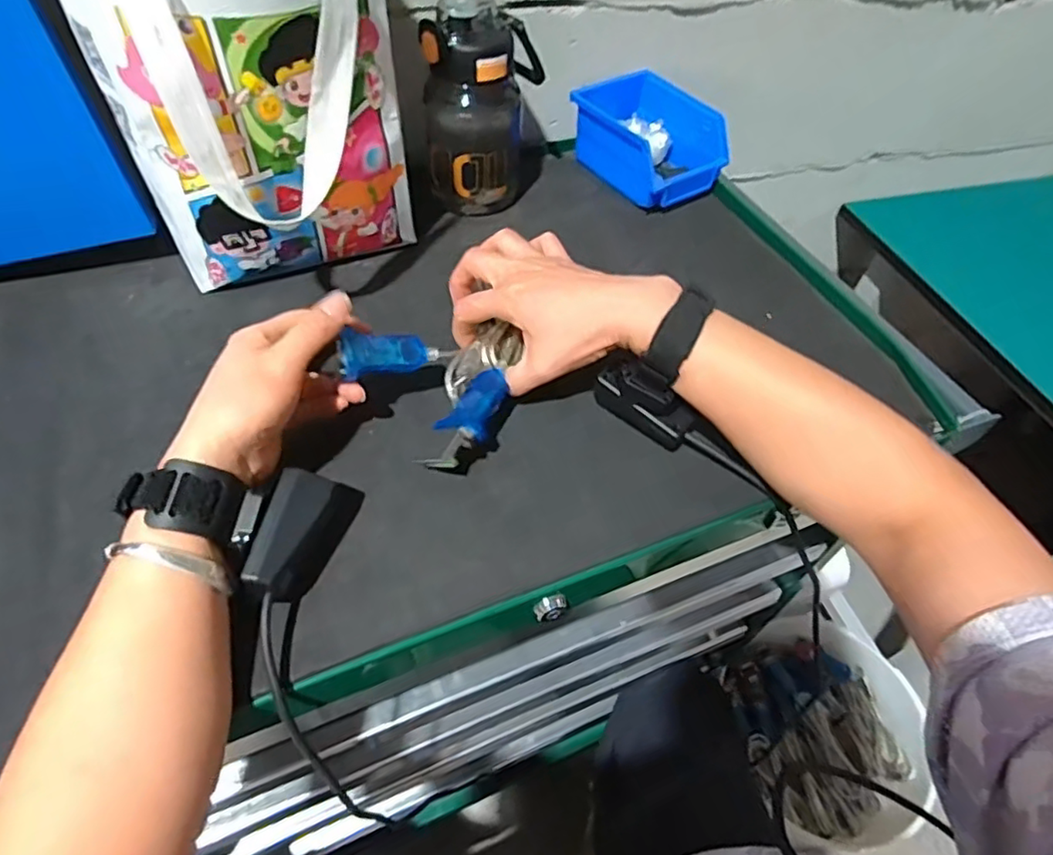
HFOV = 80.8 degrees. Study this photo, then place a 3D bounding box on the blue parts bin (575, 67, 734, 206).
[{"bbox_3d":[0.122,-0.295,0.640,0.104,0.071,0.146,-27,59,-22],"label":"blue parts bin"}]

